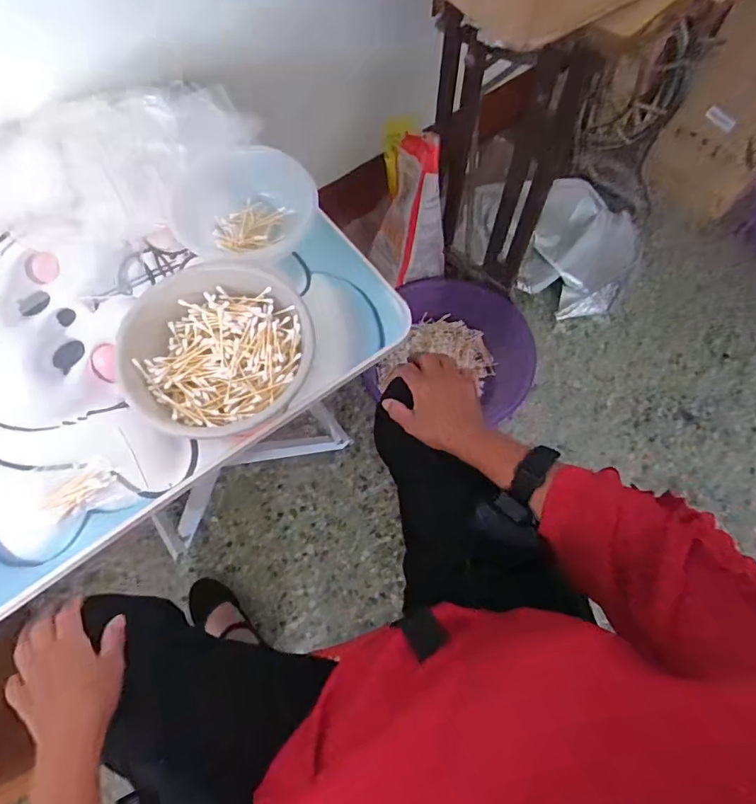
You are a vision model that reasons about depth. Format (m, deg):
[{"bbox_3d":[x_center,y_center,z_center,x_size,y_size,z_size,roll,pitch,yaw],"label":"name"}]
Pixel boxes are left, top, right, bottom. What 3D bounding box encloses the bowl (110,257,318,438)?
[{"bbox_3d":[-0.163,-0.053,0.505,0.187,0.060,0.177,0,66,1],"label":"bowl"}]

